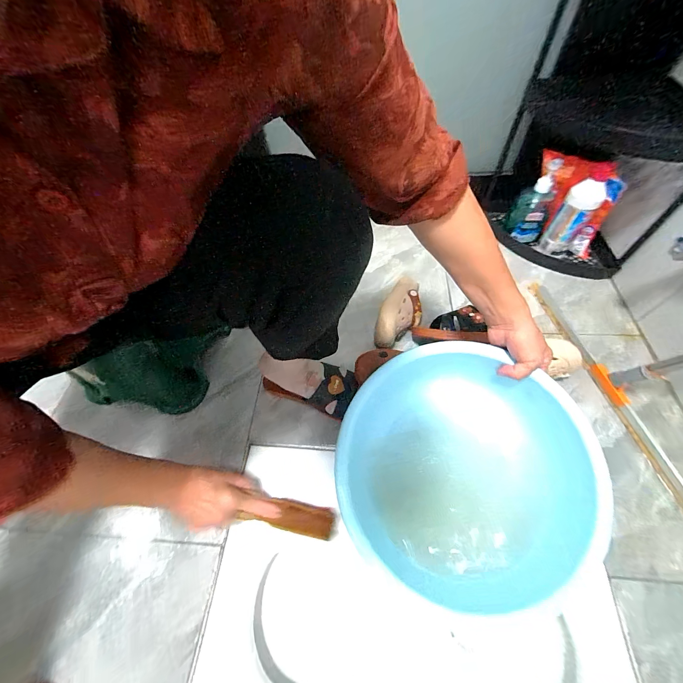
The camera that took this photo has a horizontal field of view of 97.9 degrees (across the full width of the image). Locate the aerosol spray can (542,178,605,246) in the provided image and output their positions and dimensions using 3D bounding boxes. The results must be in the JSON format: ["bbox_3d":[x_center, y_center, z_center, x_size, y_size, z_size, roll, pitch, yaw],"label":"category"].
[{"bbox_3d":[0.492,-0.271,0.633,0.064,0.136,0.070,35,66,23],"label":"aerosol spray can"}]

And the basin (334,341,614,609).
[{"bbox_3d":[0.151,0.168,0.413,0.300,0.138,0.293,-2,57,3],"label":"basin"}]

